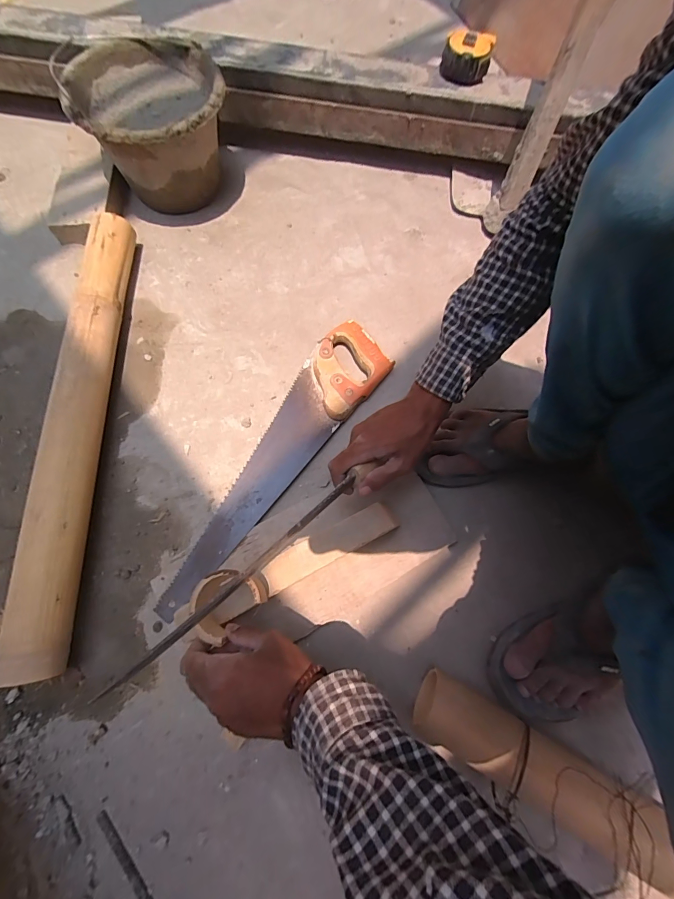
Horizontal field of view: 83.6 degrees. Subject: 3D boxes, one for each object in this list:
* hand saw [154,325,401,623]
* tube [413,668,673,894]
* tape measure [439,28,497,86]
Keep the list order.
[{"bbox_3d":[-0.095,0.002,0.551,0.108,0.030,0.479,38,73,10],"label":"hand saw"},{"bbox_3d":[0.221,0.344,0.397,0.278,0.058,0.066,28,72,7],"label":"tube"},{"bbox_3d":[0.221,-0.670,0.642,0.082,0.047,0.081,16,71,3],"label":"tape measure"}]

